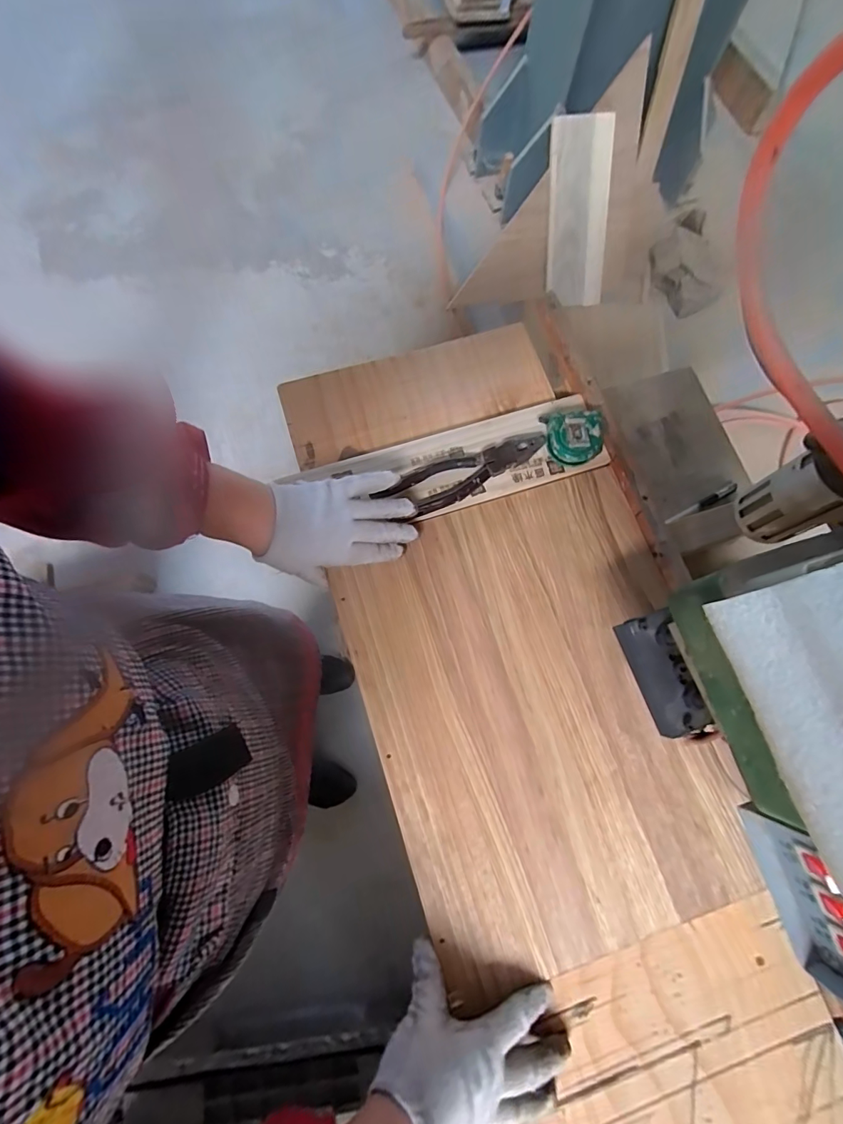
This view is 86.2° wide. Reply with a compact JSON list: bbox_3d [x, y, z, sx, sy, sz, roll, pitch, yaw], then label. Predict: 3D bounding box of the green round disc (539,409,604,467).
[{"bbox_3d":[0.166,-0.136,0.497,0.059,0.030,0.055,0,77,-2],"label":"green round disc"}]

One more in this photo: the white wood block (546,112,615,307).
[{"bbox_3d":[0.374,-0.810,1.060,0.146,0.058,0.360,-10,119,-1],"label":"white wood block"}]

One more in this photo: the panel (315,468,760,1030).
[{"bbox_3d":[0.115,0.139,0.444,0.322,0.012,0.421,-17,78,-5],"label":"panel"}]

